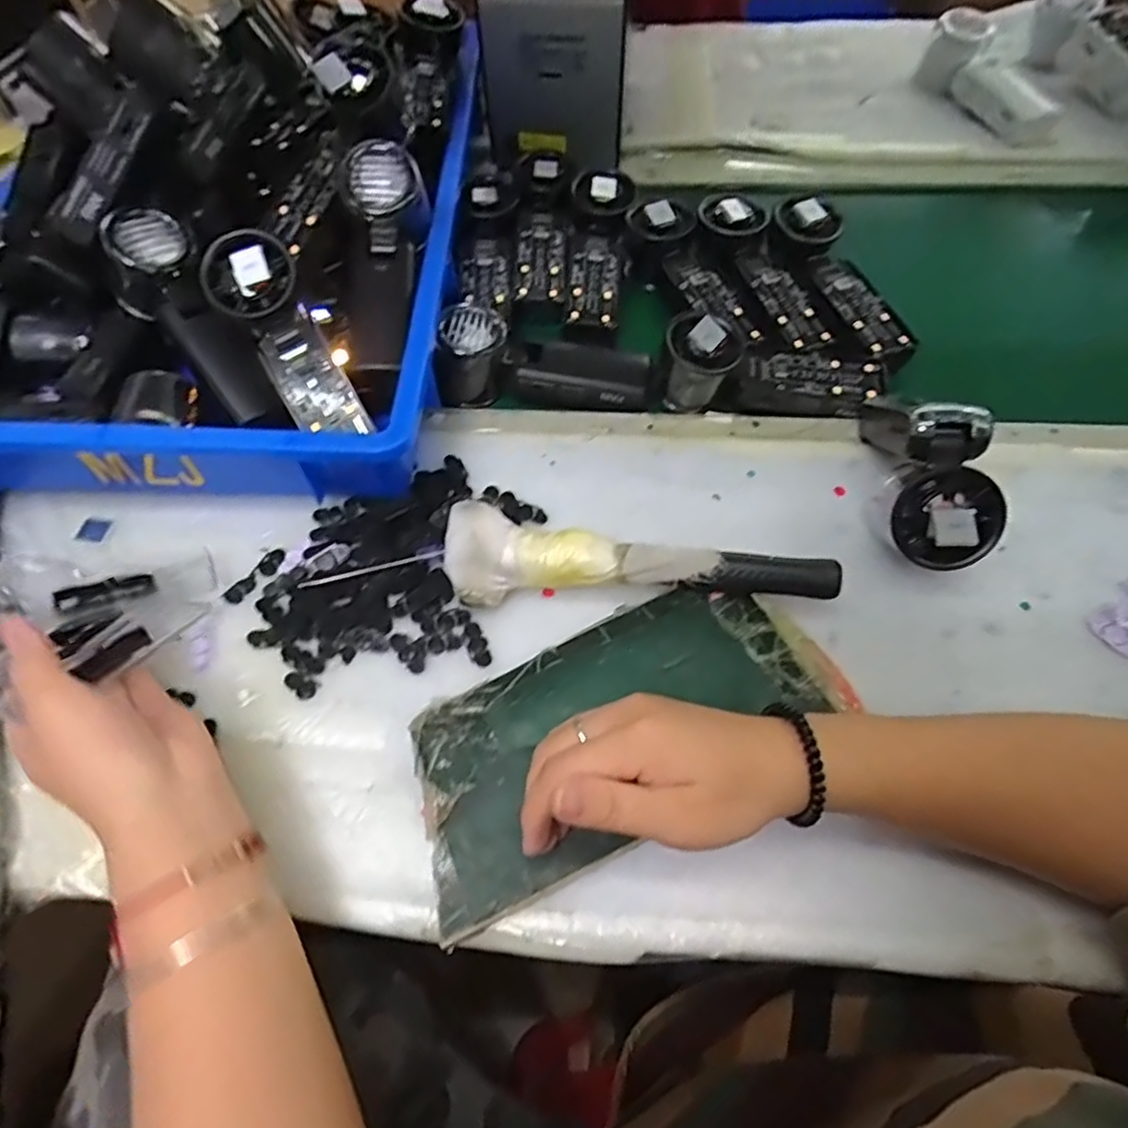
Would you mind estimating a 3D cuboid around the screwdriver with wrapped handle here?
[{"bbox_3d":[0.002,0.001,0.393,0.306,0.043,0.050,4,59,4],"label":"screwdriver with wrapped handle"}]

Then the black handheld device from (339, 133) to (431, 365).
[{"bbox_3d":[-0.126,-0.204,0.451,0.046,0.051,0.147,2,83,3],"label":"black handheld device"}]

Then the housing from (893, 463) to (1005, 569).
[{"bbox_3d":[0.210,-0.025,0.359,0.055,0.025,0.051,-34,82,13],"label":"housing"}]

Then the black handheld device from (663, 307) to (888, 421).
[{"bbox_3d":[0.150,-0.141,0.467,0.156,0.047,0.055,0,58,1],"label":"black handheld device"}]

